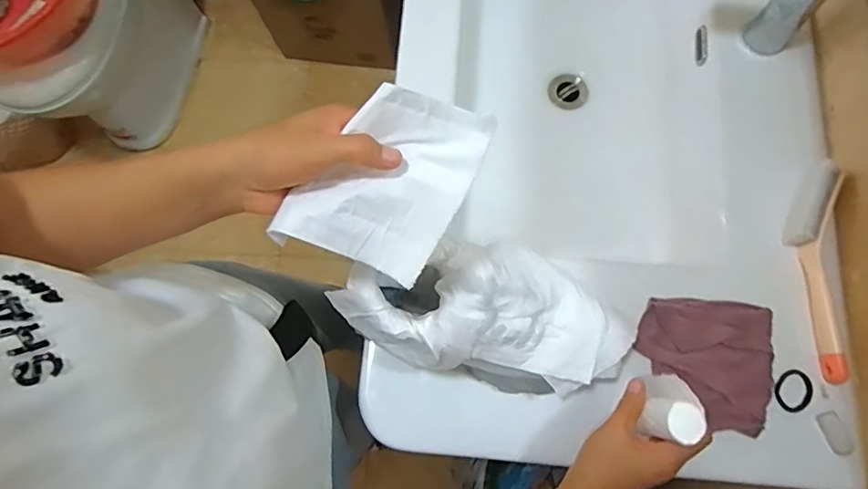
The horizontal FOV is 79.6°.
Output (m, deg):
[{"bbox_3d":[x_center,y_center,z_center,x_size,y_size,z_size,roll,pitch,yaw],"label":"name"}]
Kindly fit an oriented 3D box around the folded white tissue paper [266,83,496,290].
[{"bbox_3d":[-0.030,-0.043,0.350,0.099,0.014,0.129,30,92,-11],"label":"folded white tissue paper"}]

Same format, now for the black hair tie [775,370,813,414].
[{"bbox_3d":[0.370,0.150,0.537,0.035,0.006,0.044,21,77,7],"label":"black hair tie"}]

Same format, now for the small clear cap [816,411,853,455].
[{"bbox_3d":[0.400,0.189,0.520,0.021,0.006,0.040,-13,75,-2],"label":"small clear cap"}]

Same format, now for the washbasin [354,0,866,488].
[{"bbox_3d":[0.214,-0.207,0.793,0.507,0.339,0.977,4,76,3],"label":"washbasin"}]

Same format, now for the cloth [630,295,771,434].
[{"bbox_3d":[0.281,0.121,0.541,0.129,0.018,0.130,8,76,4],"label":"cloth"}]

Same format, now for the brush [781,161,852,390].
[{"bbox_3d":[0.405,0.026,0.551,0.035,0.037,0.226,5,76,3],"label":"brush"}]

